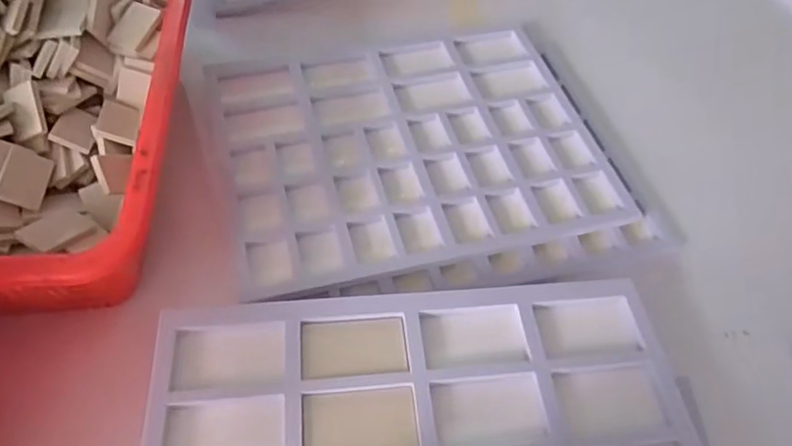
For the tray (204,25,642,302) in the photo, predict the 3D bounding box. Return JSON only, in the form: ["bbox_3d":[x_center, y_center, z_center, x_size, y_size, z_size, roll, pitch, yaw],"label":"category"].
[{"bbox_3d":[0.017,-0.094,0.685,0.420,0.013,0.328,-12,57,-11],"label":"tray"}]

